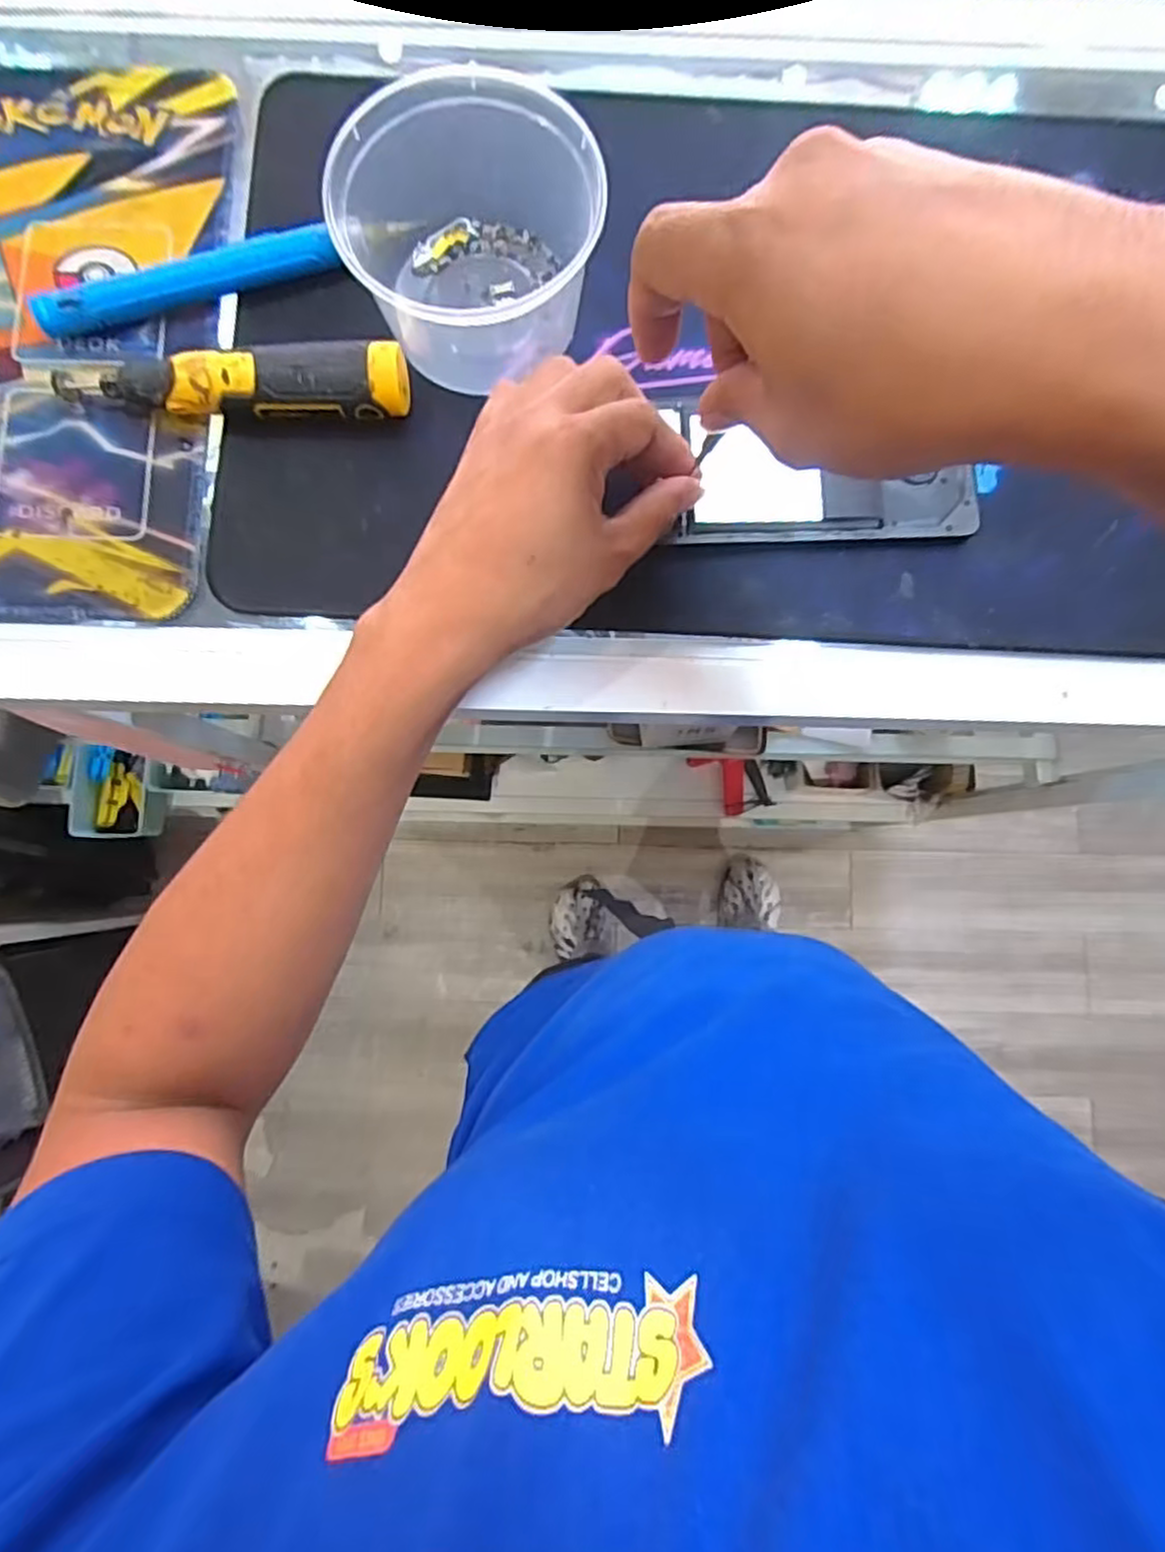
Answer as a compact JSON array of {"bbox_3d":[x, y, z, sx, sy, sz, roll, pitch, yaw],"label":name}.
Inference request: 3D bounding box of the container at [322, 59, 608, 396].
[{"bbox_3d":[-0.054,-0.256,0.330,0.119,0.062,0.113,-7,86,-1],"label":"container"}]

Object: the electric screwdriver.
[{"bbox_3d":[-0.165,-0.185,0.338,0.162,0.028,0.026,0,86,0],"label":"electric screwdriver"}]

